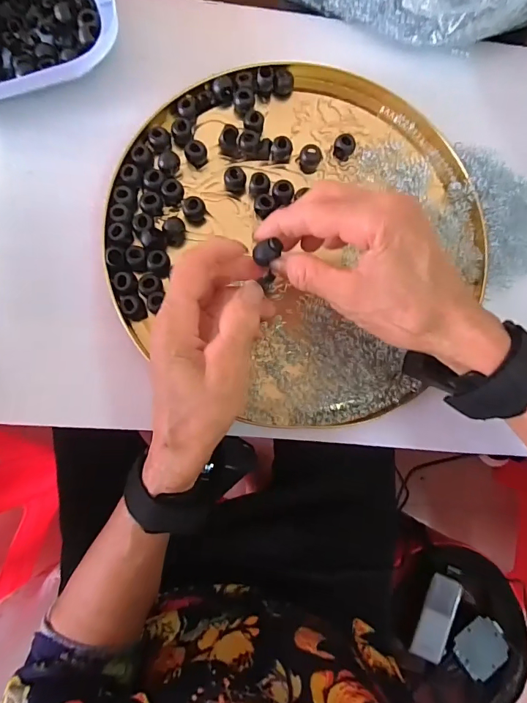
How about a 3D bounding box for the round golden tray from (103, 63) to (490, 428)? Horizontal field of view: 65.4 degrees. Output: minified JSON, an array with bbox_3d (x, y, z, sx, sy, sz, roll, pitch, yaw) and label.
[{"bbox_3d":[0.031,-0.088,0.326,0.288,0.033,0.282,1,82,-4],"label":"round golden tray"}]

